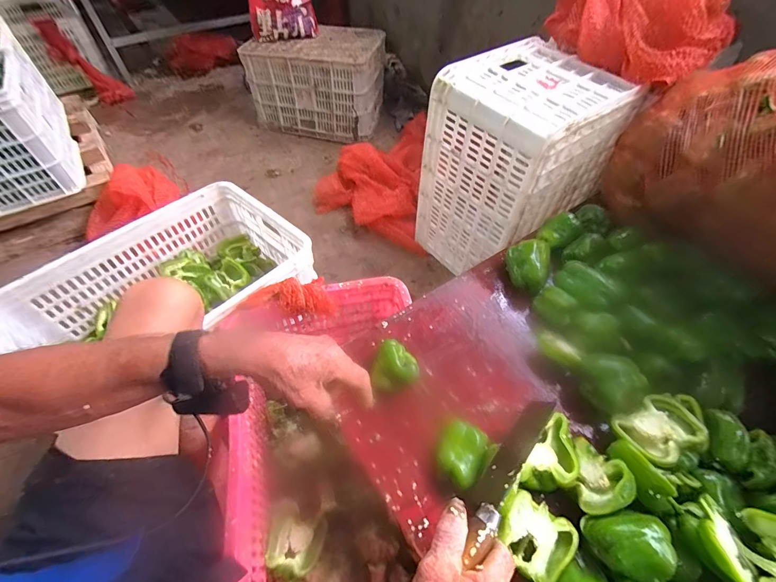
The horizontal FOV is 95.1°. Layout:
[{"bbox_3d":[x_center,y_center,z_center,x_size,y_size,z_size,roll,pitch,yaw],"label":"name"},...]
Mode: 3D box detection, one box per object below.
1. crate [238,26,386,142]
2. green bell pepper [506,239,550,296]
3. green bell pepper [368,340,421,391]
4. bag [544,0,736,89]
[{"bbox_3d":[-0.295,-0.912,1.533,0.520,0.294,0.389,14,55,10],"label":"crate"},{"bbox_3d":[0.266,-0.045,0.670,0.072,0.068,0.096,9,54,7],"label":"green bell pepper"},{"bbox_3d":[0.008,0.117,0.547,0.070,0.070,0.064,0,54,0],"label":"green bell pepper"},{"bbox_3d":[0.536,-0.593,0.745,0.257,0.156,0.367,-7,54,-5],"label":"bag"}]

